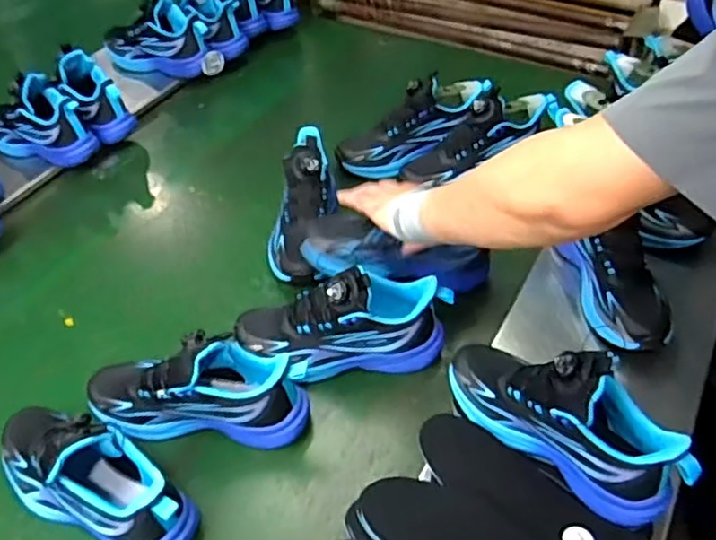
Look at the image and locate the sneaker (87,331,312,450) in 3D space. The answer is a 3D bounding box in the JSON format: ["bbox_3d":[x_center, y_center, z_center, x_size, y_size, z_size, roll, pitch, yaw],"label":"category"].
[{"bbox_3d":[-0.184,0.126,0.748,0.253,0.128,0.098,-1,45,1],"label":"sneaker"}]

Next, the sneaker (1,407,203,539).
[{"bbox_3d":[-0.278,0.205,0.669,0.249,0.131,0.088,21,49,22],"label":"sneaker"}]

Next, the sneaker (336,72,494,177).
[{"bbox_3d":[0.091,-0.234,1.052,0.266,0.088,0.094,-33,49,-1],"label":"sneaker"}]

